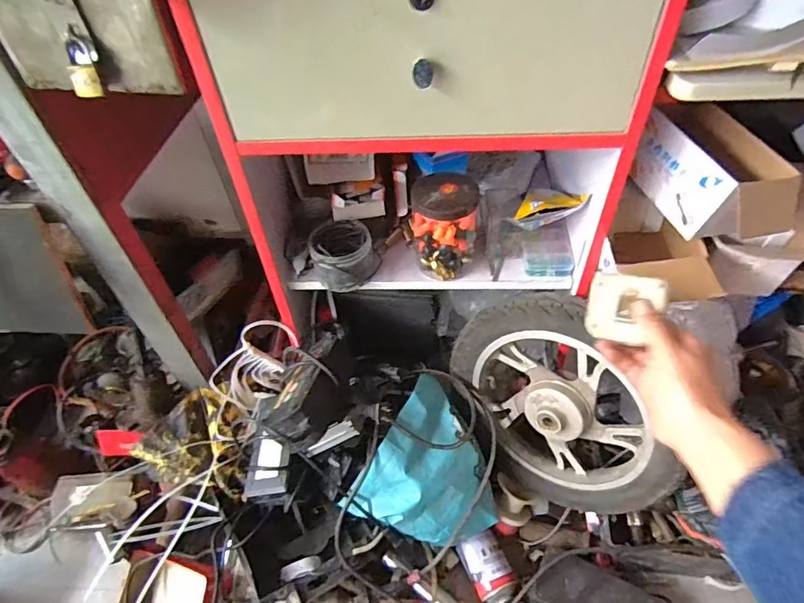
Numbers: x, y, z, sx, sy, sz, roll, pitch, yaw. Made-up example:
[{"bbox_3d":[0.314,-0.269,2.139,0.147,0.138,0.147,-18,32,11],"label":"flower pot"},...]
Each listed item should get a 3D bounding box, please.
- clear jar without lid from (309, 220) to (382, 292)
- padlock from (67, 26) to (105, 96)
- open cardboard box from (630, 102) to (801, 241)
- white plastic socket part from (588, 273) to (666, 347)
[{"bbox_3d":[-0.077,-0.062,0.681,0.086,0.062,0.084,-13,49,-7],"label":"clear jar without lid"},{"bbox_3d":[-0.298,-0.221,0.464,0.029,0.058,0.013,3,22,7],"label":"padlock"},{"bbox_3d":[0.352,-0.146,0.568,0.116,0.085,0.160,-19,50,-12],"label":"open cardboard box"},{"bbox_3d":[0.209,0.006,0.469,0.065,0.012,0.063,10,83,29],"label":"white plastic socket part"}]

